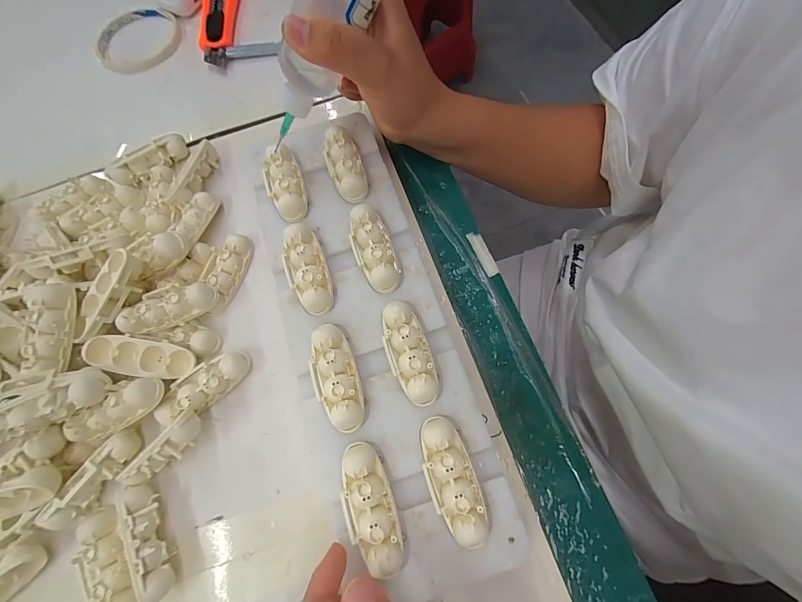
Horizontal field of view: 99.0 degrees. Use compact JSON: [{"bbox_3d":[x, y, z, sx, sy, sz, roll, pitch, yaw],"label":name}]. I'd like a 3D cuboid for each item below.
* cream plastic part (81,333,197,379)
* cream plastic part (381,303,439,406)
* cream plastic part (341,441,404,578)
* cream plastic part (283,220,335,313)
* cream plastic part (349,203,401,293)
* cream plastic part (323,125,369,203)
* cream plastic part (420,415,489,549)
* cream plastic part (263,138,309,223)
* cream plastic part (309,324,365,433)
[{"bbox_3d":[-0.168,0.037,0.225,0.063,0.013,0.024,12,73,-9],"label":"cream plastic part"},{"bbox_3d":[0.004,0.031,0.207,0.025,0.015,0.062,-17,72,-1],"label":"cream plastic part"},{"bbox_3d":[-0.017,0.109,0.182,0.025,0.016,0.061,-20,72,-2],"label":"cream plastic part"},{"bbox_3d":[-0.062,-0.021,0.226,0.026,0.017,0.059,-20,72,-2],"label":"cream plastic part"},{"bbox_3d":[-0.019,-0.036,0.229,0.025,0.015,0.060,-22,72,-3],"label":"cream plastic part"},{"bbox_3d":[-0.041,-0.100,0.252,0.024,0.016,0.058,-20,72,-2],"label":"cream plastic part"},{"bbox_3d":[0.027,0.094,0.184,0.025,0.016,0.060,-18,72,-2],"label":"cream plastic part"},{"bbox_3d":[-0.085,-0.087,0.249,0.025,0.016,0.061,-18,72,-2],"label":"cream plastic part"},{"bbox_3d":[-0.039,0.045,0.204,0.024,0.016,0.063,-20,72,-2],"label":"cream plastic part"}]

